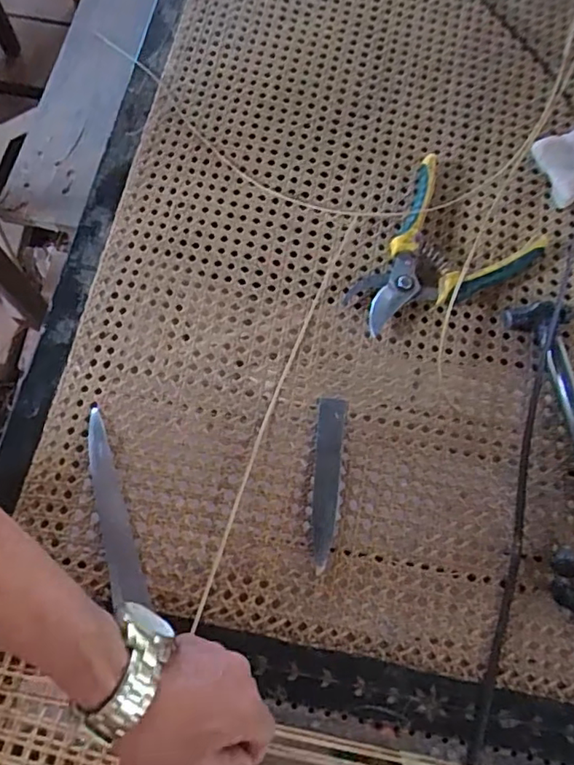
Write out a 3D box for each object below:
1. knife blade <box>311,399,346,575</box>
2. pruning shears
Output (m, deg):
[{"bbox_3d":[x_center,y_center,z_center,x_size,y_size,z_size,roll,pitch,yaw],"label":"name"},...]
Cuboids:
[{"bbox_3d":[0.032,0.082,0.477,0.024,0.004,0.138,7,75,-3],"label":"knife blade"},{"bbox_3d":[0.139,-0.113,0.525,0.136,0.019,0.172,37,71,11],"label":"pruning shears"}]

